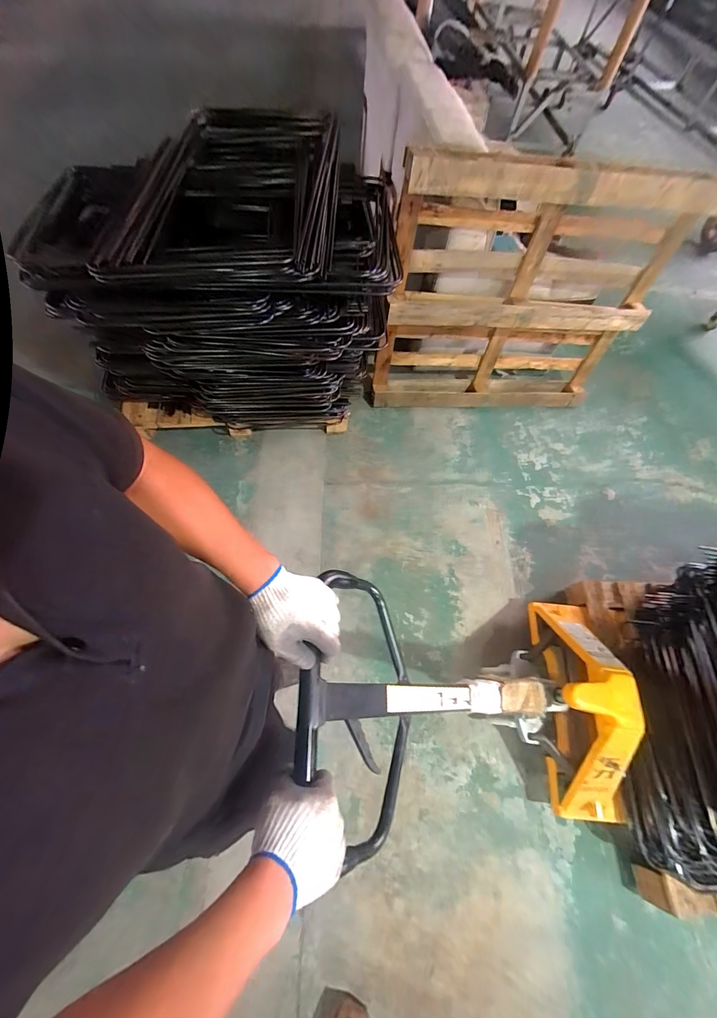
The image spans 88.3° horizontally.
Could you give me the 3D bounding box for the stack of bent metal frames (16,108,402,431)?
[{"bbox_3d":[-0.414,-0.842,1.449,0.998,0.724,0.892,-1,65,-8],"label":"stack of bent metal frames"}]

